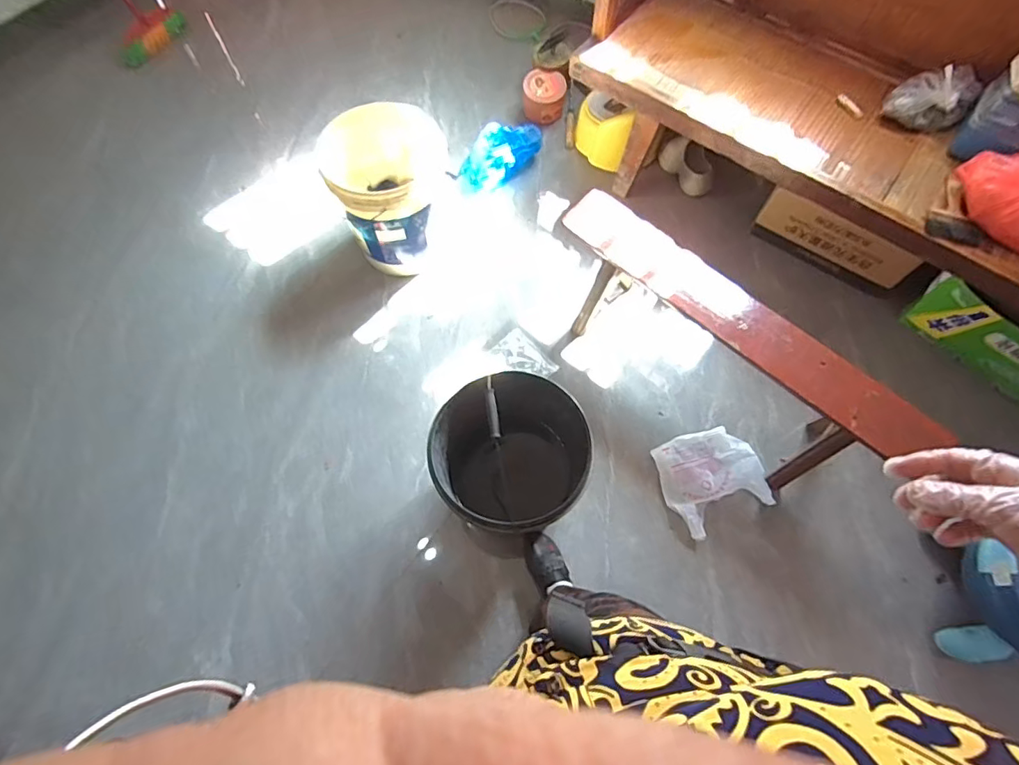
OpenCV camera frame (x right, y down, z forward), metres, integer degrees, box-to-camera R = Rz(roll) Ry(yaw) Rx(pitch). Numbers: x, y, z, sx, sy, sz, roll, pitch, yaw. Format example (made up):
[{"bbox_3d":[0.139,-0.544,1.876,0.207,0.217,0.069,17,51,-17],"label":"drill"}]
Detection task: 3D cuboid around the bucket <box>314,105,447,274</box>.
[{"bbox_3d":[-0.338,-0.518,1.457,0.315,0.374,0.300,-1,68,1],"label":"bucket"}]

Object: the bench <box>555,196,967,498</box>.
[{"bbox_3d":[0.502,-0.073,1.274,0.245,0.319,0.930,-40,72,-14],"label":"bench"}]

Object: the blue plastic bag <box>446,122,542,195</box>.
[{"bbox_3d":[-0.046,-0.772,1.720,0.311,0.169,0.175,-40,72,-16],"label":"blue plastic bag"}]

